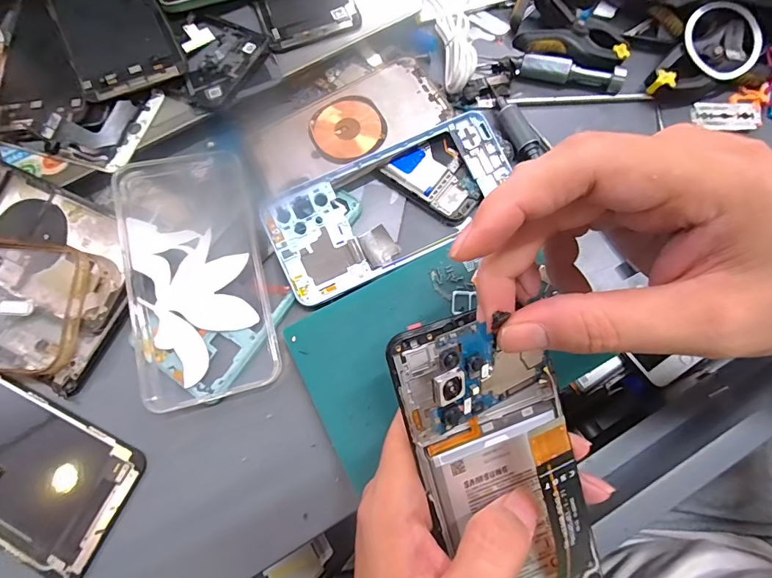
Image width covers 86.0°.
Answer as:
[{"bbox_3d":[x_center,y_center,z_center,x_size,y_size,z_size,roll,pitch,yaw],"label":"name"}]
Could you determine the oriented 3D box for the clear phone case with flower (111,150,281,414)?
[{"bbox_3d":[-0.124,-0.017,0.263,0.084,0.016,0.173,-15,71,-2],"label":"clear phone case with flower"}]

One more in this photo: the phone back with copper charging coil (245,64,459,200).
[{"bbox_3d":[-0.028,-0.115,0.290,0.136,0.008,0.062,-26,72,-6],"label":"phone back with copper charging coil"}]

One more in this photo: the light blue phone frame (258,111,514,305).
[{"bbox_3d":[0.005,-0.057,0.273,0.164,0.010,0.074,-27,72,-6],"label":"light blue phone frame"}]

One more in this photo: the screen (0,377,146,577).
[{"bbox_3d":[-0.222,0.103,0.244,0.150,0.008,0.075,23,76,10],"label":"screen"}]

